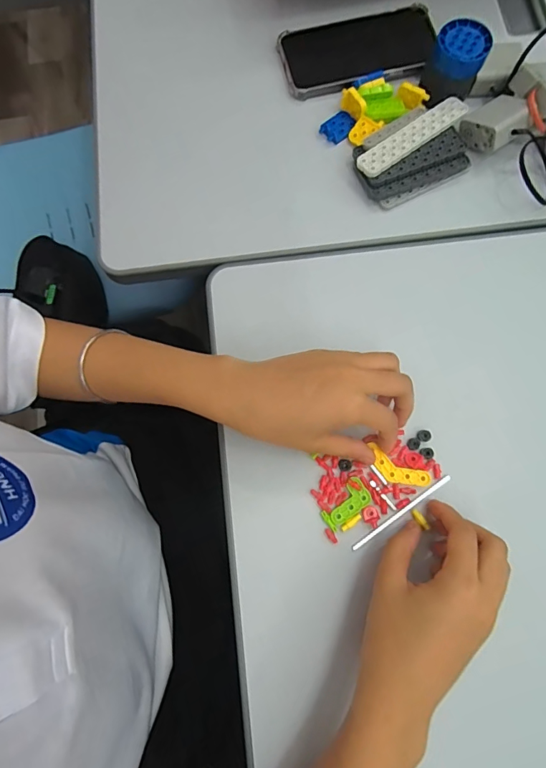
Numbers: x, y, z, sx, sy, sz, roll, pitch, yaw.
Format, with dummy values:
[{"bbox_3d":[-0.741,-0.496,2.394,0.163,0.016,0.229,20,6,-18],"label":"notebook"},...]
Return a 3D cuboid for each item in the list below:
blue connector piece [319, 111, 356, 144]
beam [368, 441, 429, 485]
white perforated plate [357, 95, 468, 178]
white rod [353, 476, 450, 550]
[{"bbox_3d":[0.066,-0.260,0.432,0.032,0.007,0.027,-42,80,-8],"label":"blue connector piece"},{"bbox_3d":[0.102,0.071,0.352,0.054,0.004,0.021,28,79,9],"label":"beam"},{"bbox_3d":[0.137,-0.240,0.410,0.128,0.008,0.027,-34,79,-7],"label":"white perforated plate"},{"bbox_3d":[0.105,0.104,0.345,0.098,0.004,0.004,-34,79,-7],"label":"white rod"}]

